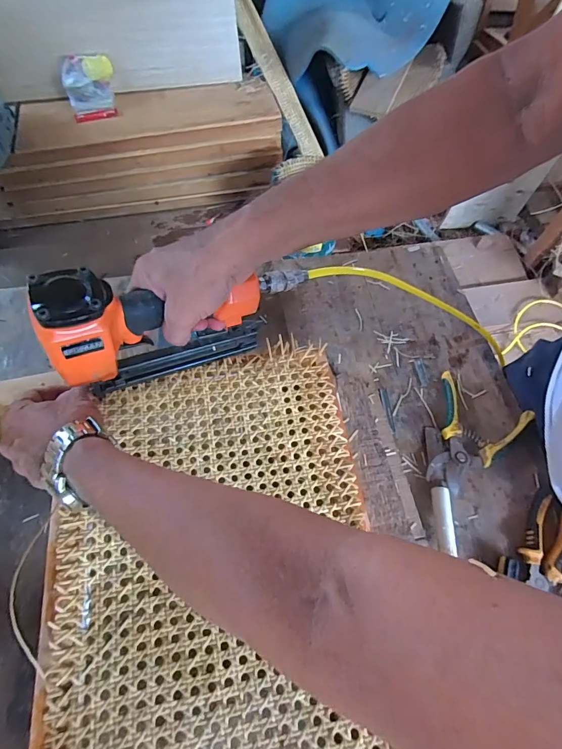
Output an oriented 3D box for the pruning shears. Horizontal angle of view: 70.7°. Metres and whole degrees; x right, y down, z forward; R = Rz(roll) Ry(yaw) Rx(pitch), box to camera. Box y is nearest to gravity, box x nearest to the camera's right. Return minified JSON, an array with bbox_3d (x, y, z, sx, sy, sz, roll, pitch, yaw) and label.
[{"bbox_3d":[0.269,0.090,0.565,0.129,0.016,0.168,29,64,12],"label":"pruning shears"}]

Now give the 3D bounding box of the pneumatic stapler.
[{"bbox_3d":[-0.091,-0.057,0.394,0.239,0.167,0.048,-25,66,-15],"label":"pneumatic stapler"}]

